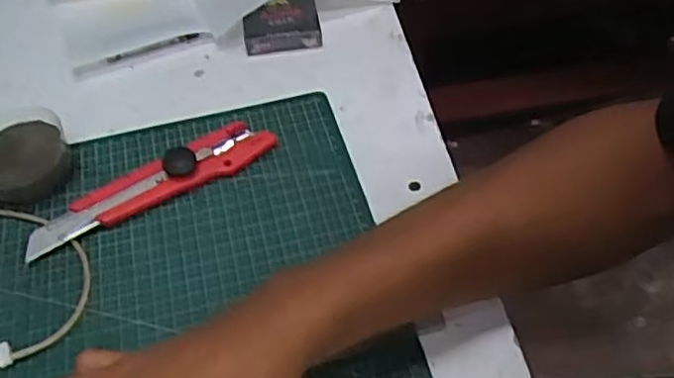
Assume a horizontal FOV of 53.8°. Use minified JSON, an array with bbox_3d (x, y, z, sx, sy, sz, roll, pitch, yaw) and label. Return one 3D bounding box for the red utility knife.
[{"bbox_3d":[-0.119,-0.004,0.432,0.167,0.017,0.028,-26,53,-16],"label":"red utility knife"}]

